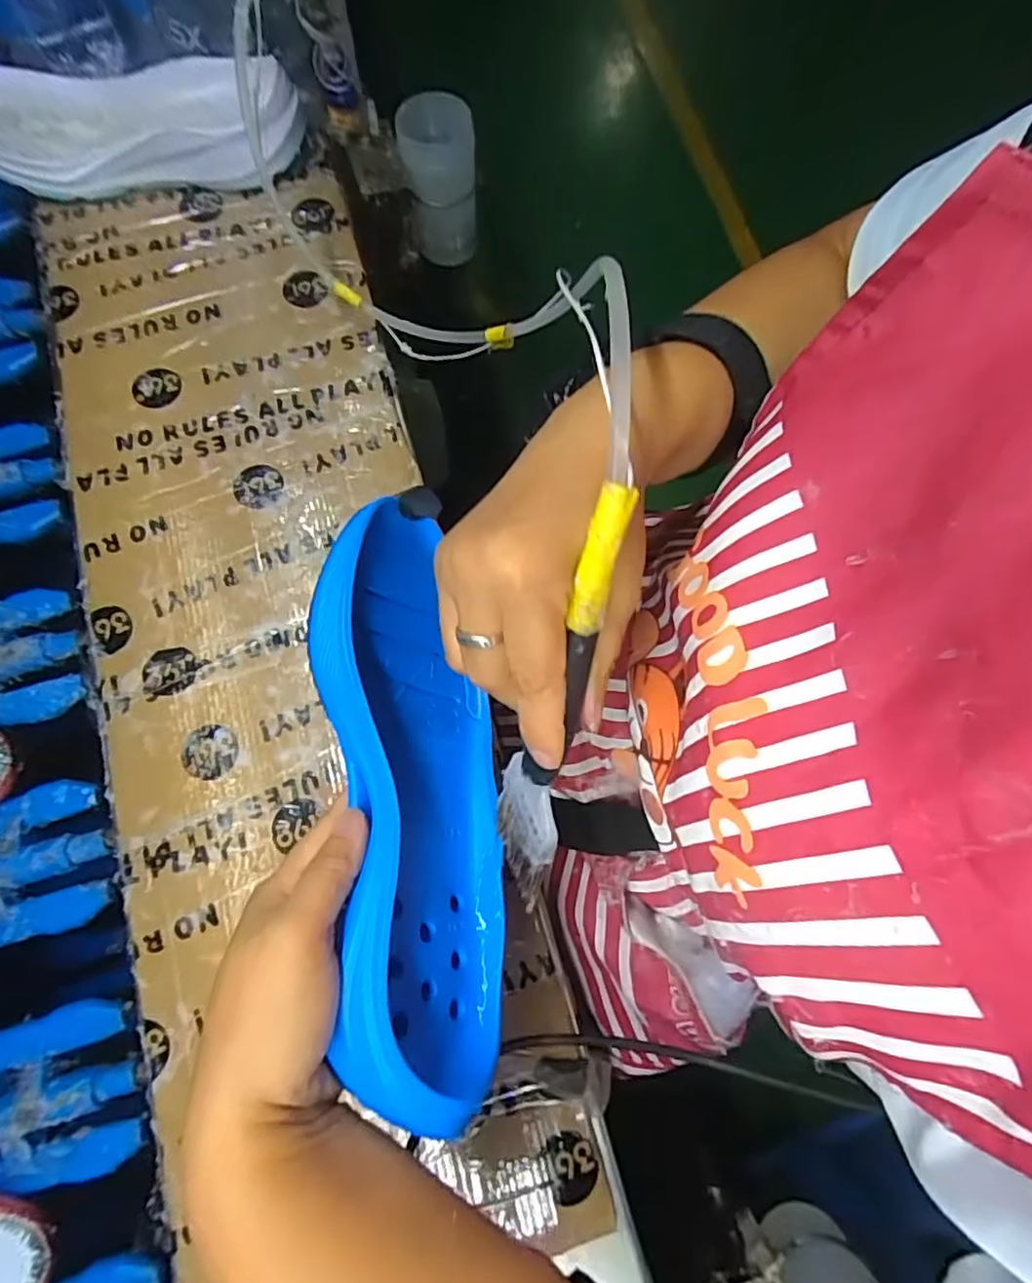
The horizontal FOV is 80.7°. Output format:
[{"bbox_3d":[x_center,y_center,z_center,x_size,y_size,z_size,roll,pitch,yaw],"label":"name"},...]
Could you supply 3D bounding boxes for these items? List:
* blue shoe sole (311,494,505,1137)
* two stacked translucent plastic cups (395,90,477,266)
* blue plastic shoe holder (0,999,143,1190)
[{"bbox_3d":[-0.045,0.058,0.278,0.042,0.096,0.254,-20,69,31],"label":"blue shoe sole"},{"bbox_3d":[-0.078,-0.469,0.622,0.073,0.121,0.086,-5,77,-4],"label":"two stacked translucent plastic cups"},{"bbox_3d":[-0.291,0.276,0.364,0.120,0.017,0.090,-11,77,-5],"label":"blue plastic shoe holder"}]

